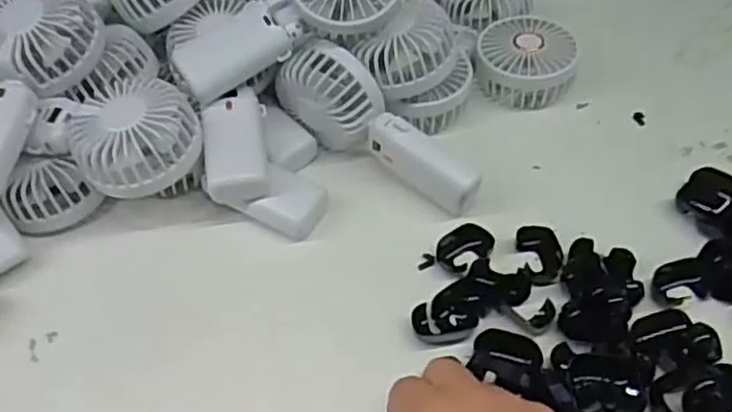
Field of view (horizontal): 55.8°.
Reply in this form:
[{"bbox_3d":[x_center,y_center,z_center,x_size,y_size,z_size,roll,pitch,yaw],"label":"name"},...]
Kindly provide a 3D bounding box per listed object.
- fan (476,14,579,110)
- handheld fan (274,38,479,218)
[{"bbox_3d":[0.139,-0.127,0.604,0.084,0.045,0.079,4,49,6],"label":"fan"},{"bbox_3d":[0.006,-0.053,0.532,0.174,0.077,0.045,39,59,11],"label":"handheld fan"}]

